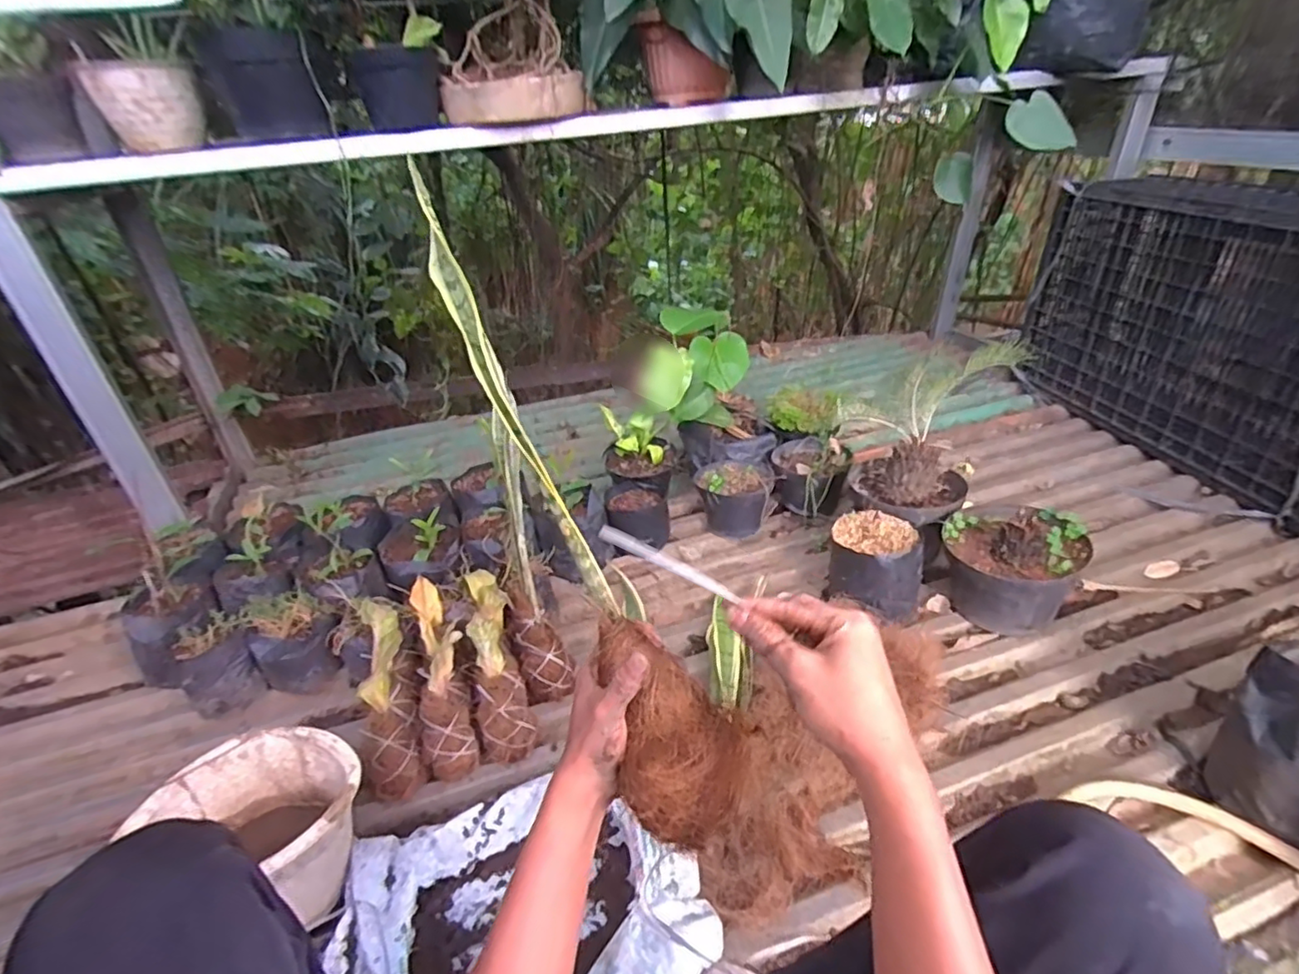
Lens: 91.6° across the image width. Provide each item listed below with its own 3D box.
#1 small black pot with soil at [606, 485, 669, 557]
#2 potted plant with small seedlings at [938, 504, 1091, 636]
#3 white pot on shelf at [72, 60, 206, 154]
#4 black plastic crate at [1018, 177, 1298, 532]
[{"bbox_3d":[-0.035,0.076,1.370,0.126,0.113,0.154,-25,40,-31],"label":"small black pot with soil"},{"bbox_3d":[0.609,0.139,1.087,0.208,0.190,0.198,22,40,31],"label":"potted plant with small seedlings"},{"bbox_3d":[-0.876,-0.666,1.109,0.163,0.127,0.179,-22,39,-28],"label":"white pot on shelf"},{"bbox_3d":[1.288,-0.349,1.396,0.278,0.523,0.885,-7,34,-7],"label":"black plastic crate"}]

